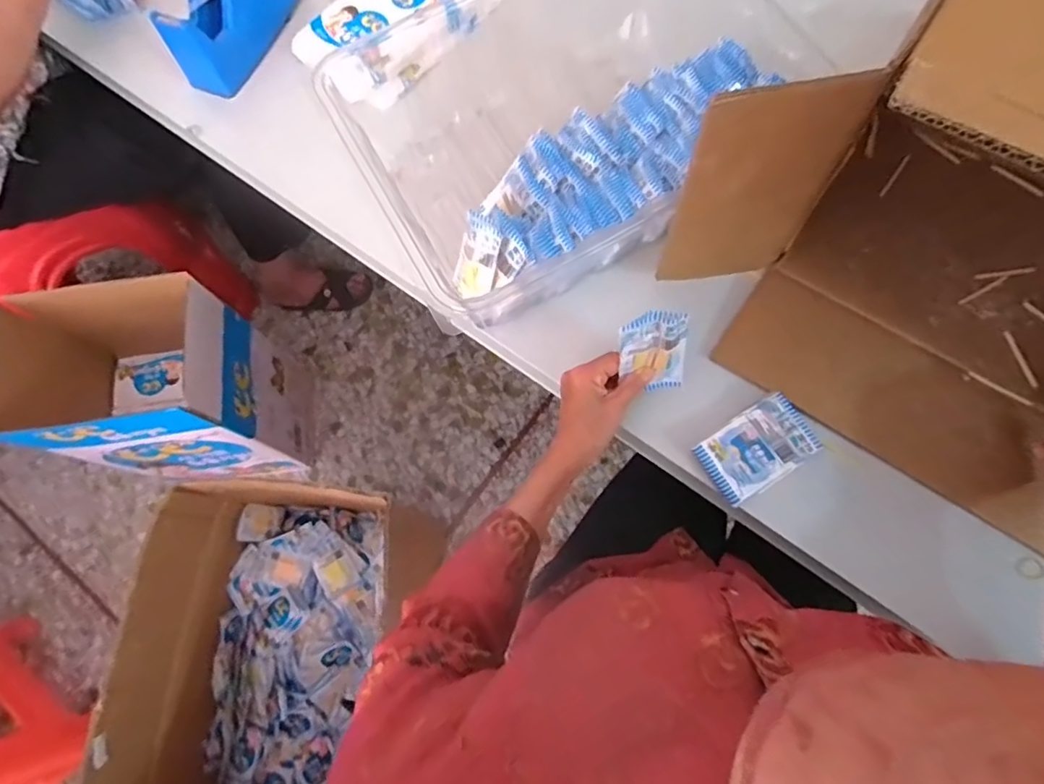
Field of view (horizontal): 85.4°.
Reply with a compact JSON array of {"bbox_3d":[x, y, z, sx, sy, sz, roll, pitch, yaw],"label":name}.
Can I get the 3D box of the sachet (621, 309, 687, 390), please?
[{"bbox_3d":[0.124,-0.034,0.531,0.062,0.104,0.012,-12,50,2],"label":"sachet"}]

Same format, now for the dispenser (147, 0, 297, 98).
[{"bbox_3d":[-0.381,-0.507,0.739,0.074,0.092,0.213,22,74,9],"label":"dispenser"}]

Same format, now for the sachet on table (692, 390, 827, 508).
[{"bbox_3d":[0.232,0.055,0.557,0.108,0.017,0.068,-33,74,-8],"label":"sachet on table"}]

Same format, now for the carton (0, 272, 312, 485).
[{"bbox_3d":[-0.665,0.009,1.092,0.371,0.461,0.270,-2,72,2],"label":"carton"}]

